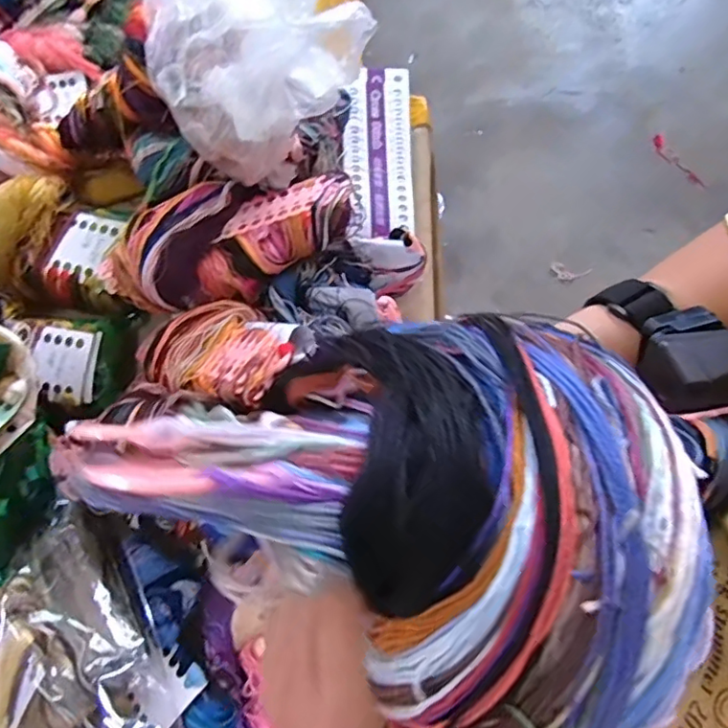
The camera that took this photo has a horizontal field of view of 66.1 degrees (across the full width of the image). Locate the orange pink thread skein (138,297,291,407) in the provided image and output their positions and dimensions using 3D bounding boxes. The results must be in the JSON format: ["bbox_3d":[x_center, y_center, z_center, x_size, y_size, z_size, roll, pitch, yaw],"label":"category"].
[{"bbox_3d":[-0.140,-0.016,0.560,0.200,0.048,0.120,16,66,45],"label":"orange pink thread skein"}]

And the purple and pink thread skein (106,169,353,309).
[{"bbox_3d":[-0.148,-0.141,0.610,0.282,0.067,0.128,-25,76,-1],"label":"purple and pink thread skein"}]

